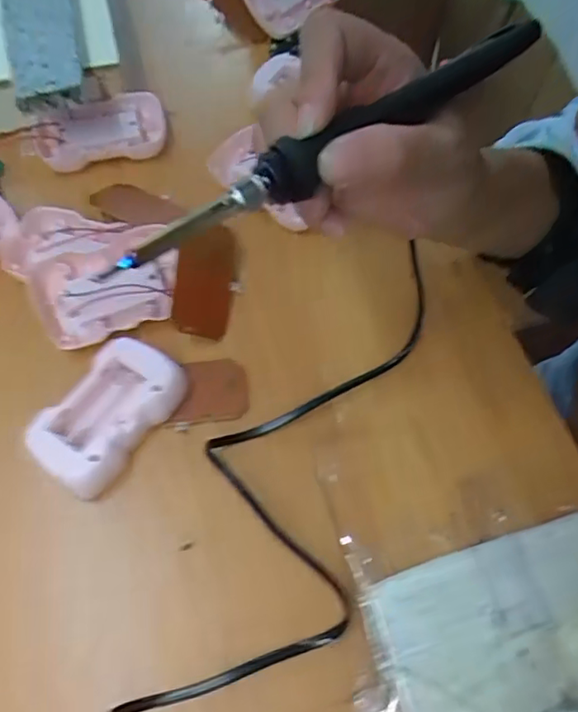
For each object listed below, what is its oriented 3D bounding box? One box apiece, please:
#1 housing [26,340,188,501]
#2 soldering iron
[{"bbox_3d":[-0.099,0.031,0.322,0.052,0.016,0.084,32,66,15],"label":"housing"},{"bbox_3d":[0.023,-0.085,0.224,0.203,0.017,0.014,-34,68,-15],"label":"soldering iron"}]

